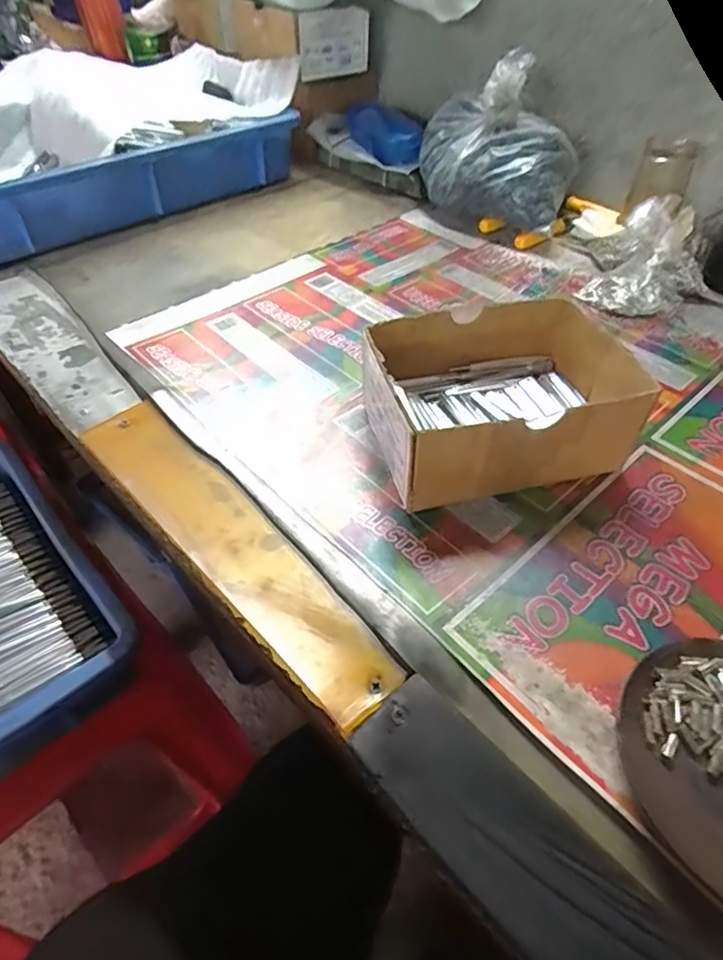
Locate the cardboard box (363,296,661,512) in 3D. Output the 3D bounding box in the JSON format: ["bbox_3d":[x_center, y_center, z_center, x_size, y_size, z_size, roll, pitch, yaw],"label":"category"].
[{"bbox_3d":[0.093,-0.057,0.383,0.160,0.070,0.120,-11,49,-9],"label":"cardboard box"}]

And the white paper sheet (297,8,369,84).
[{"bbox_3d":[-0.033,-0.557,0.712,0.105,0.078,0.007,-28,68,-20],"label":"white paper sheet"}]

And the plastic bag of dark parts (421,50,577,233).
[{"bbox_3d":[0.147,-0.363,0.617,0.173,0.142,0.128,14,50,13],"label":"plastic bag of dark parts"}]

